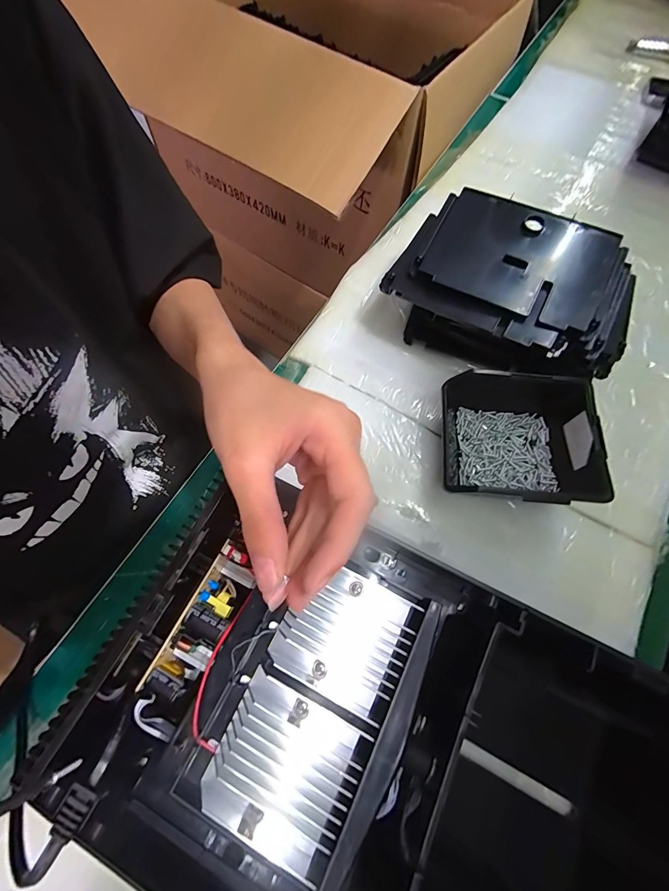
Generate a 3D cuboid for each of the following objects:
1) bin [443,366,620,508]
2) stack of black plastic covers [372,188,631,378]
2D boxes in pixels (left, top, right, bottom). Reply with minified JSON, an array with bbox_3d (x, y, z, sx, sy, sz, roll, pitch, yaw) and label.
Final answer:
[{"bbox_3d":[0.173,-0.002,0.349,0.133,0.066,0.126,6,69,0],"label":"bin"},{"bbox_3d":[0.184,-0.156,0.387,0.241,0.103,0.152,32,71,9],"label":"stack of black plastic covers"}]

